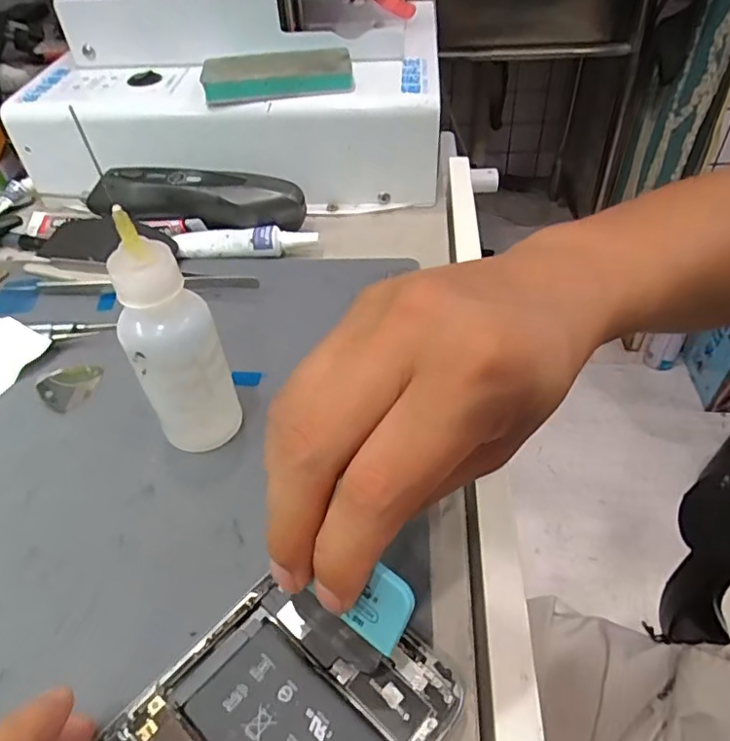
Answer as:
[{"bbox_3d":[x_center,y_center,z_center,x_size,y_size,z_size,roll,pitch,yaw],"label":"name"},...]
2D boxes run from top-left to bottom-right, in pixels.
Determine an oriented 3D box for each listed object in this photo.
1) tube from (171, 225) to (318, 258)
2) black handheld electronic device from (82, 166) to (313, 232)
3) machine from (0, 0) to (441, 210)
[{"bbox_3d":[-0.073,-0.078,0.345,0.085,0.017,0.015,-3,46,0],"label":"tube"},{"bbox_3d":[-0.110,-0.108,0.364,0.144,0.033,0.027,8,47,10],"label":"black handheld electronic device"},{"bbox_3d":[-0.091,-0.181,0.386,0.281,0.101,0.112,4,47,7],"label":"machine"}]

